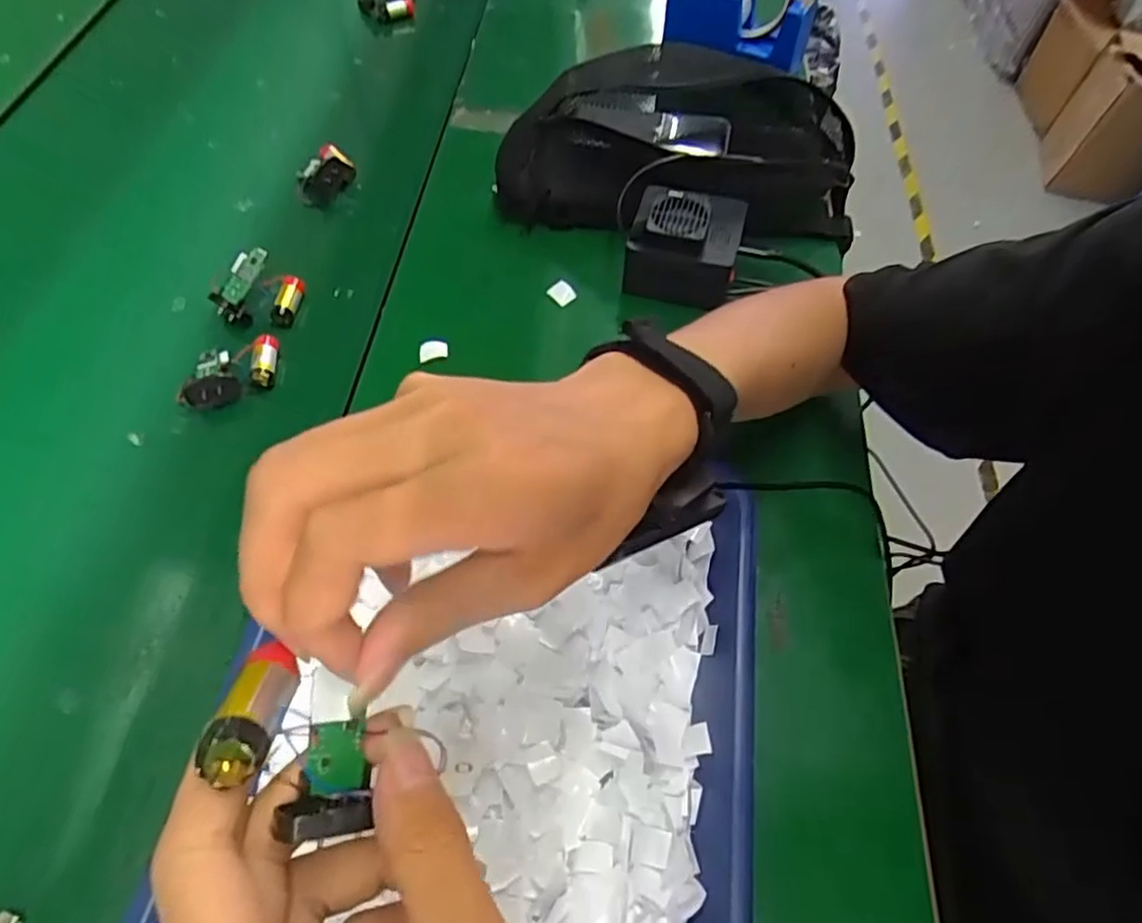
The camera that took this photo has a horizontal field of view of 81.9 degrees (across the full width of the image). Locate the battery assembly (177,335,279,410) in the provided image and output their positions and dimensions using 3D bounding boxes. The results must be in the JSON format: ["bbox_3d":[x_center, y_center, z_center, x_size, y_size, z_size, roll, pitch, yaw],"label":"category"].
[{"bbox_3d":[-0.231,-0.060,0.449,0.051,0.025,0.059,4,65,-2],"label":"battery assembly"}]

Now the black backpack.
[{"bbox_3d":[0.095,-0.256,0.527,0.268,0.080,0.163,16,65,3],"label":"black backpack"}]

